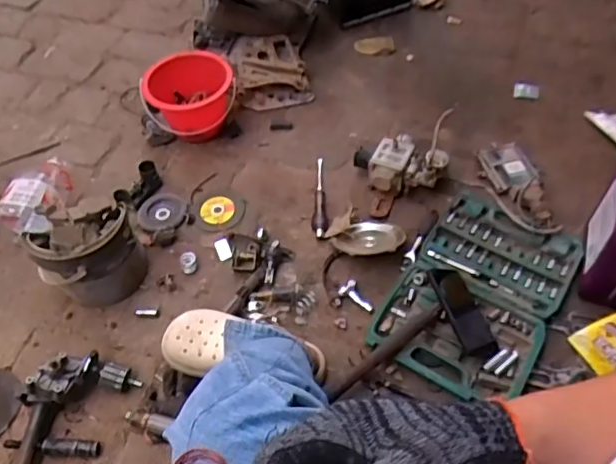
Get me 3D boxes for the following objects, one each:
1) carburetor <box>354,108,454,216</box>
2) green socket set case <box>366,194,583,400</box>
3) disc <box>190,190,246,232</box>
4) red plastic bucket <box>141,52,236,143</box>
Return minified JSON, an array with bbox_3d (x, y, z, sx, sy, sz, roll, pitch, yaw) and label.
[{"bbox_3d":[0.188,-0.119,1.095,0.174,0.071,0.138,-11,55,-9],"label":"carburetor"},{"bbox_3d":[0.290,0.103,0.980,0.248,0.033,0.367,27,58,19],"label":"green socket set case"},{"bbox_3d":[-0.171,-0.040,1.101,0.098,0.009,0.094,-1,60,1],"label":"disc"},{"bbox_3d":[-0.230,-0.254,1.152,0.177,0.139,0.142,-16,55,-11],"label":"red plastic bucket"}]

